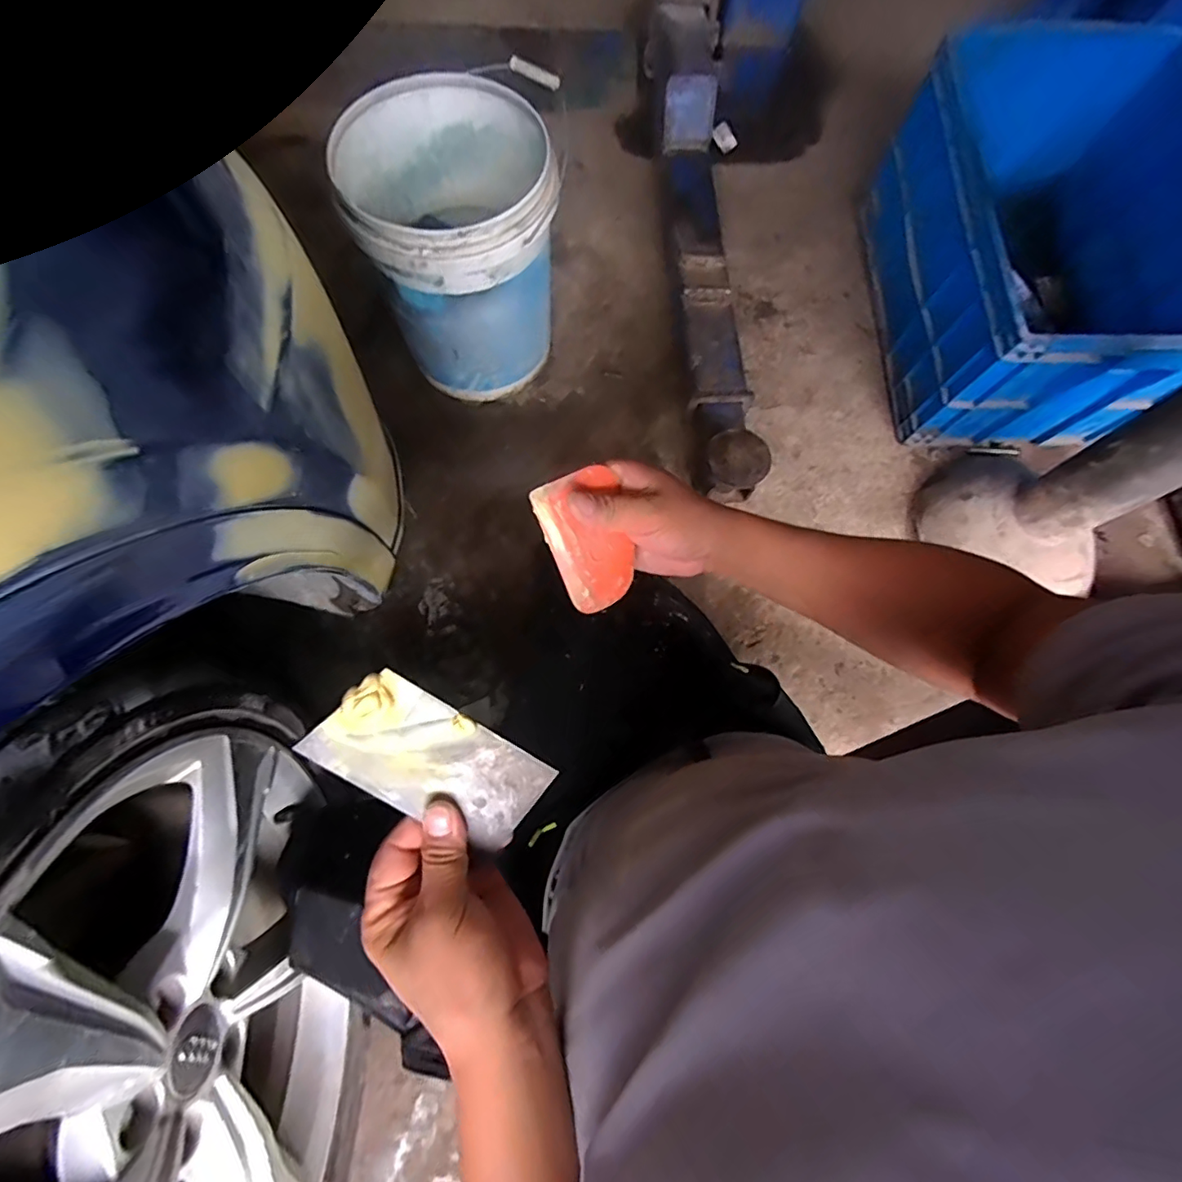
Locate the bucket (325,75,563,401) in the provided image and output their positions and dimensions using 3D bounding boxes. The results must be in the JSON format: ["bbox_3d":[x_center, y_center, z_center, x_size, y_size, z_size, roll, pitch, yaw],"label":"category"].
[{"bbox_3d":[-0.211,-0.550,0.912,0.285,0.342,0.313,1,72,-2],"label":"bucket"}]

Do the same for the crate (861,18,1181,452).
[{"bbox_3d":[0.761,-0.597,0.962,0.383,0.373,0.633,-4,72,-4],"label":"crate"}]

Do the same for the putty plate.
[{"bbox_3d":[-0.089,0.097,0.306,0.122,0.009,0.071,33,104,-9],"label":"putty plate"}]

